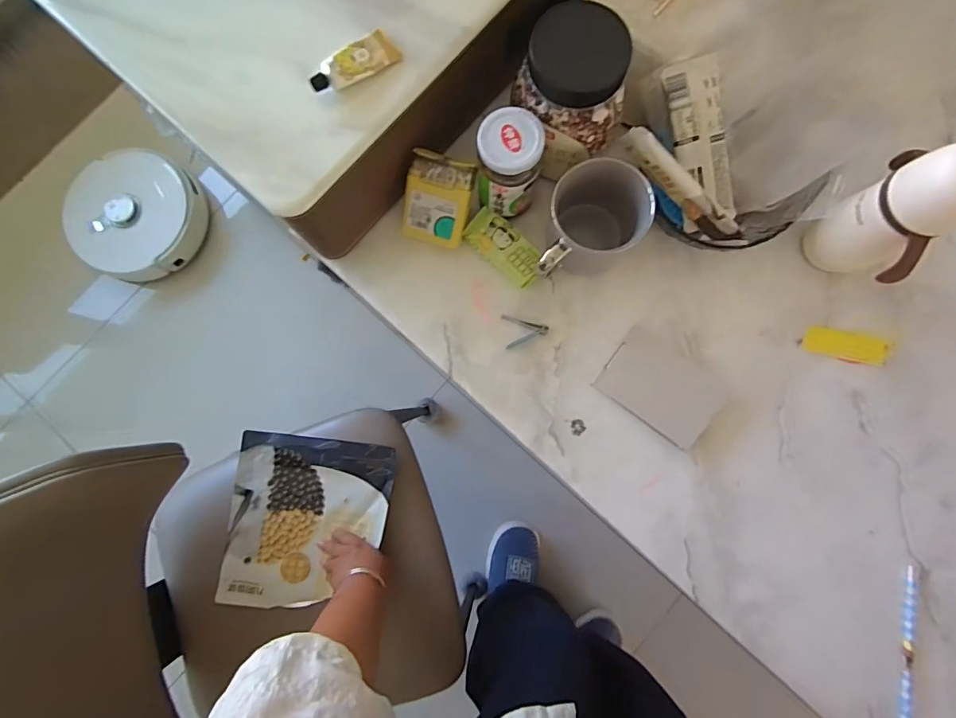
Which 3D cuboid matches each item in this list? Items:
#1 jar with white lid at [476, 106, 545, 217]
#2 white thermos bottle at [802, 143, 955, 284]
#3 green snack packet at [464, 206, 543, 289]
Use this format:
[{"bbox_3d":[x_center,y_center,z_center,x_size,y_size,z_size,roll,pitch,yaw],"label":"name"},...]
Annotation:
[{"bbox_3d":[0.031,-0.190,0.470,0.058,0.100,0.062,0,84,1],"label":"jar with white lid"},{"bbox_3d":[0.380,-0.127,0.430,0.083,0.168,0.083,-41,85,-4],"label":"white thermos bottle"},{"bbox_3d":[0.029,-0.120,0.511,0.089,0.019,0.042,42,86,5],"label":"green snack packet"}]

